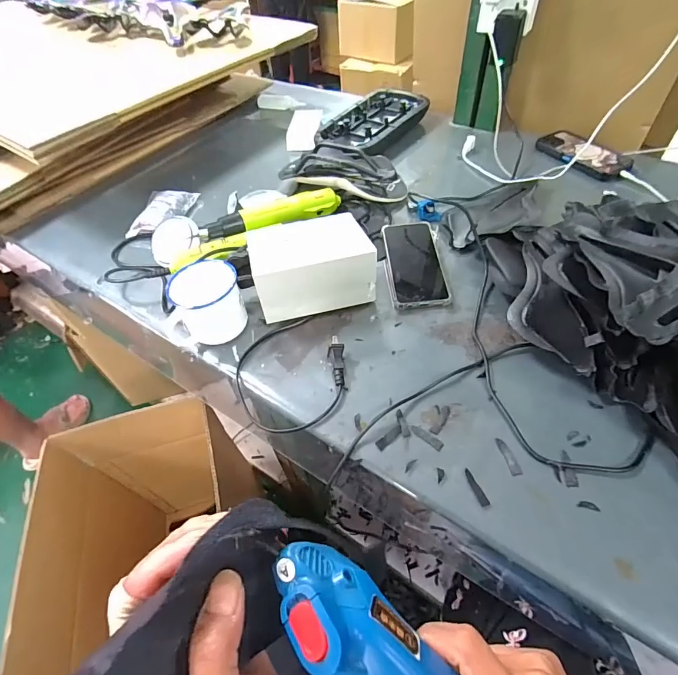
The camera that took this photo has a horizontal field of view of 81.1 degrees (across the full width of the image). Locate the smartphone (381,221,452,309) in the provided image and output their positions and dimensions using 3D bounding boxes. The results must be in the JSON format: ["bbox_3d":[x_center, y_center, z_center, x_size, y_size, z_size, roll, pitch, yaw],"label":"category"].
[{"bbox_3d":[0.112,-0.113,0.595,0.083,0.011,0.168,-4,56,3],"label":"smartphone"}]

